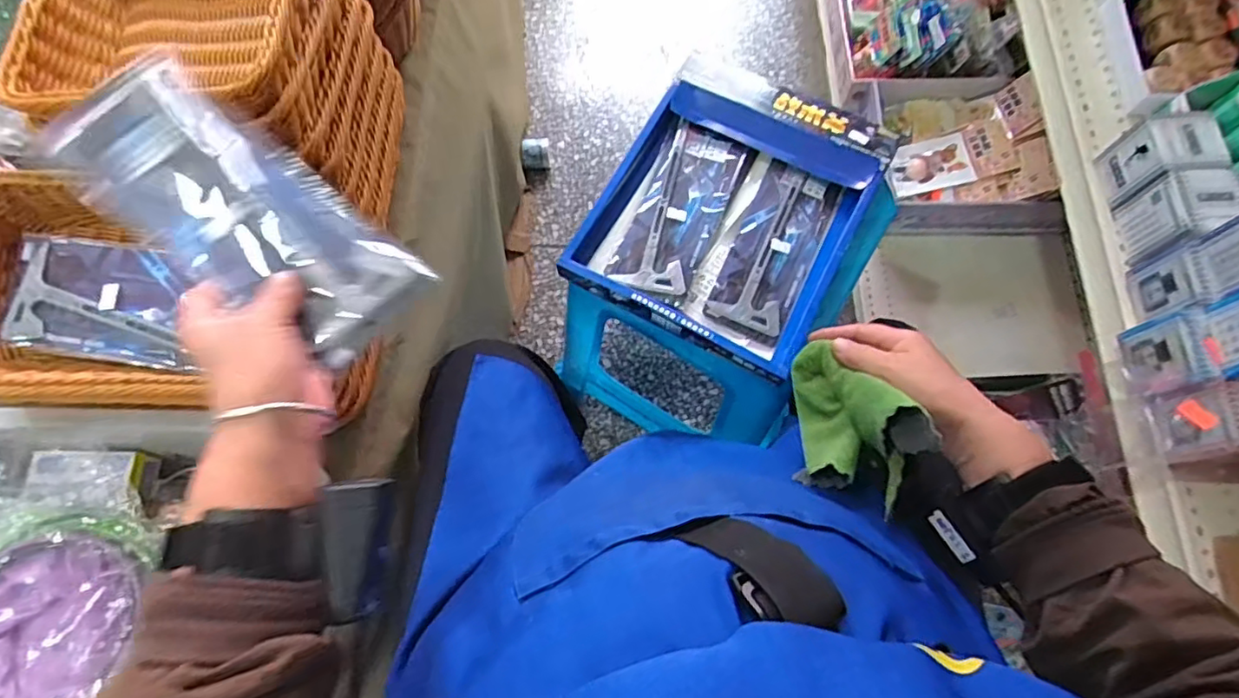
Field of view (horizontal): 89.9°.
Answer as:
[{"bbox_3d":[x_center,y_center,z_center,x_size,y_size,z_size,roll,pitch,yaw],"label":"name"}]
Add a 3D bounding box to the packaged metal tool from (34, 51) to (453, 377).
[{"bbox_3d":[-0.243,-0.089,0.407,0.238,0.024,0.098,34,75,3],"label":"packaged metal tool"}]

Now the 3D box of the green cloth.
[{"bbox_3d":[0.179,0.048,0.468,0.059,0.126,0.121,1,72,1],"label":"green cloth"}]

